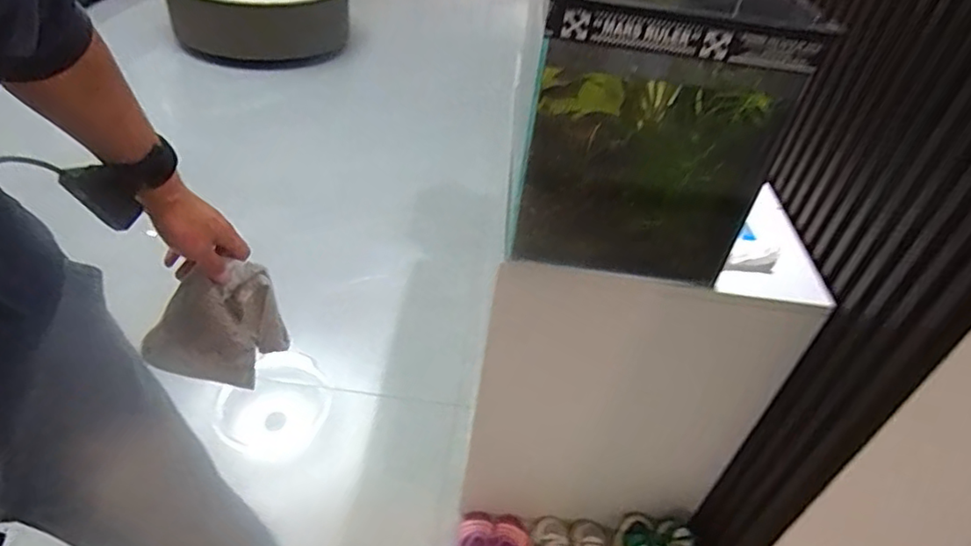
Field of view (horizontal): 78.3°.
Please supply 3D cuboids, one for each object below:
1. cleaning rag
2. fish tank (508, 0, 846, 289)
[{"bbox_3d":[-0.330,0.070,0.731,0.156,0.131,0.065,-18,45,-26],"label":"cleaning rag"},{"bbox_3d":[0.221,-0.255,0.882,0.301,0.360,0.411,9,41,0],"label":"fish tank"}]

